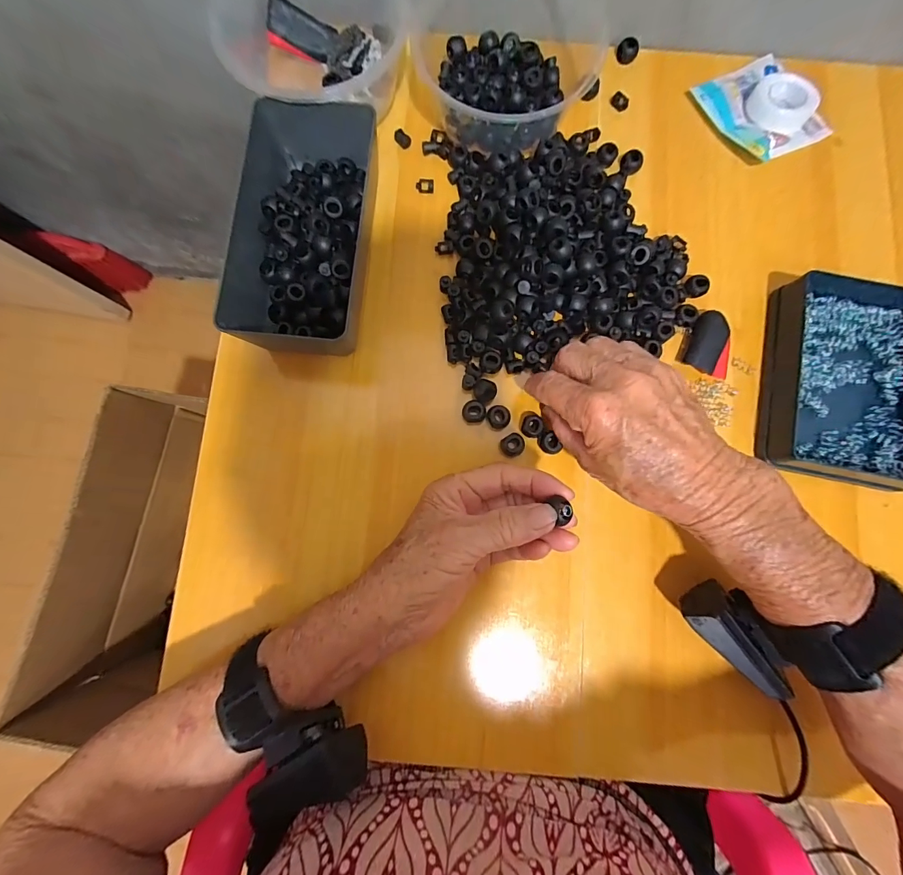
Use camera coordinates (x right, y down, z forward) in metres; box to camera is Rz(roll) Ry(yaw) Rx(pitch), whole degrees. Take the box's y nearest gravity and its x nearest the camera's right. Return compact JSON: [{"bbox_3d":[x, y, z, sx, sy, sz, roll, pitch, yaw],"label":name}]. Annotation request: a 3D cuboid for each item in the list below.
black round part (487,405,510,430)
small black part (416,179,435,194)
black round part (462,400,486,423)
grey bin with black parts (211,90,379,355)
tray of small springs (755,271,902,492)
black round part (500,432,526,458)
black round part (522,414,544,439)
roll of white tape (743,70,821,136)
[{"bbox_3d":[0.036,-0.016,0.297,0.017,0.010,0.017,0,82,-1],"label":"black round part"},{"bbox_3d":[-0.022,-0.214,0.329,0.015,0.007,0.009,5,82,0],"label":"small black part"},{"bbox_3d":[0.017,-0.019,0.299,0.017,0.014,0.017,0,82,-1],"label":"black round part"},{"bbox_3d":[-0.111,-0.173,0.299,0.095,0.047,0.216,6,82,0],"label":"grey bin with black parts"},{"bbox_3d":[0.303,-0.047,0.292,0.115,0.032,0.155,12,82,1],"label":"tray of small springs"},{"bbox_3d":[0.046,0.006,0.294,0.018,0.012,0.017,0,82,-1],"label":"black round part"},{"bbox_3d":[0.061,-0.008,0.295,0.014,0.012,0.016,15,82,1],"label":"black round part"},{"bbox_3d":[0.283,-0.285,0.332,0.053,0.017,0.046,40,84,5],"label":"roll of white tape"}]

